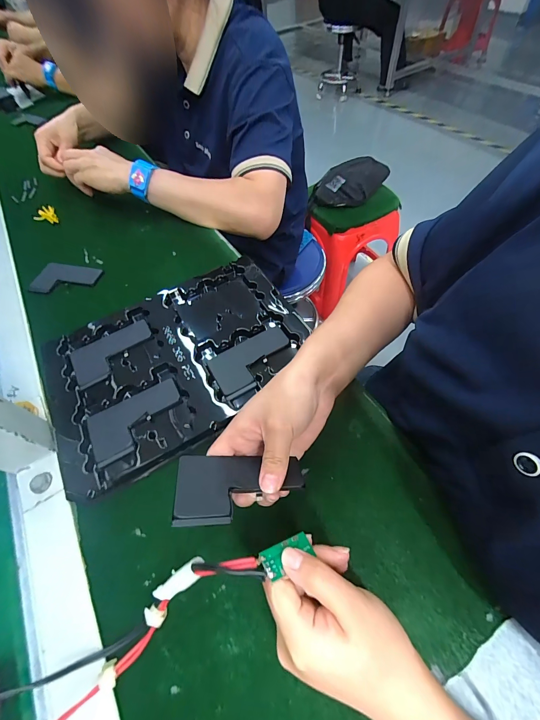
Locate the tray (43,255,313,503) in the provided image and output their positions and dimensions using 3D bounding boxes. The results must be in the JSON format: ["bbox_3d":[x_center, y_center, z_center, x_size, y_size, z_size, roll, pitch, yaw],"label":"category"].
[{"bbox_3d":[-0.104,-0.007,0.356,0.286,0.014,0.209,-28,60,-12],"label":"tray"}]

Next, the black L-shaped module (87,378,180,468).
[{"bbox_3d":[-0.139,0.061,0.317,0.097,0.004,0.058,-28,60,-13],"label":"black L-shaped module"}]

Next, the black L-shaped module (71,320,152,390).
[{"bbox_3d":[-0.190,-0.010,0.370,0.096,0.004,0.059,-28,60,-13],"label":"black L-shaped module"}]

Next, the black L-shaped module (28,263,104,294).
[{"bbox_3d":[-0.301,-0.120,0.451,0.093,0.007,0.060,6,59,8],"label":"black L-shaped module"}]

